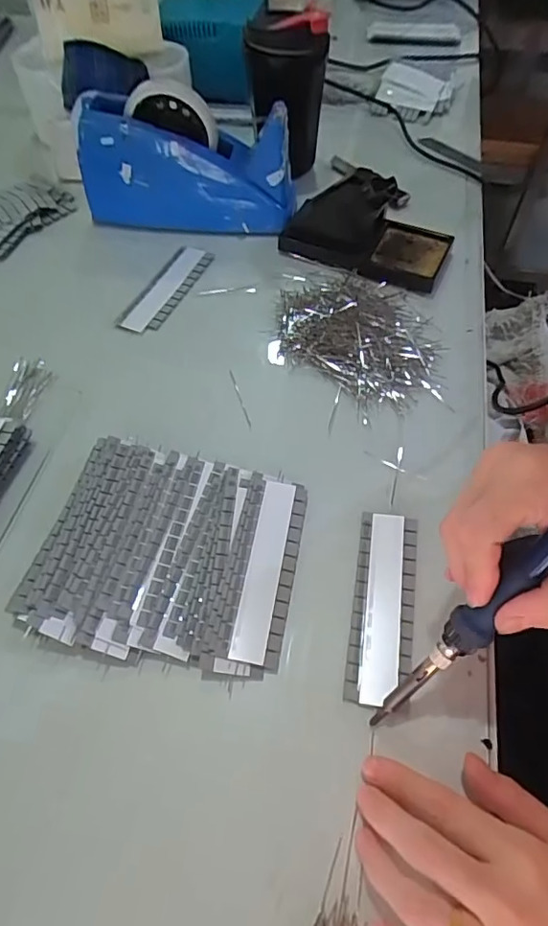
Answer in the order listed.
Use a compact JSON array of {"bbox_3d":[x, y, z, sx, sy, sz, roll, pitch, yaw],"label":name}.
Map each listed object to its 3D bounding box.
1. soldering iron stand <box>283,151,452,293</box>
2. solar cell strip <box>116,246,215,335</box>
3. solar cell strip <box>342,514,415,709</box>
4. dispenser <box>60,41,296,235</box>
[{"bbox_3d":[0.091,-0.233,0.518,0.154,0.072,0.076,21,59,13],"label":"soldering iron stand"},{"bbox_3d":[-0.103,-0.167,0.520,0.041,0.005,0.123,21,59,13],"label":"solar cell strip"},{"bbox_3d":[0.071,0.089,0.351,0.038,0.005,0.125,9,57,5],"label":"solar cell strip"},{"bbox_3d":[-0.085,-0.302,0.532,0.204,0.122,0.078,0,57,0],"label":"dispenser"}]

